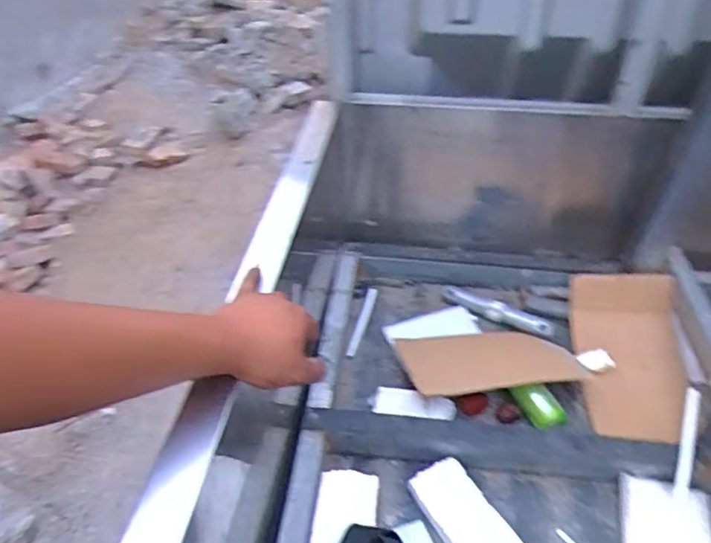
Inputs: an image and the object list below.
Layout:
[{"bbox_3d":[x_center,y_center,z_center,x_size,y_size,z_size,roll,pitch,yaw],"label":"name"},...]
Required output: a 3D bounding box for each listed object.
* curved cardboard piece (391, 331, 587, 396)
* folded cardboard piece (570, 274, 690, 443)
[{"bbox_3d":[0.230,0.152,0.996,0.282,0.031,0.176,-7,18,-4],"label":"curved cardboard piece"},{"bbox_3d":[0.494,0.152,1.066,0.172,0.029,0.293,-9,75,29],"label":"folded cardboard piece"}]

